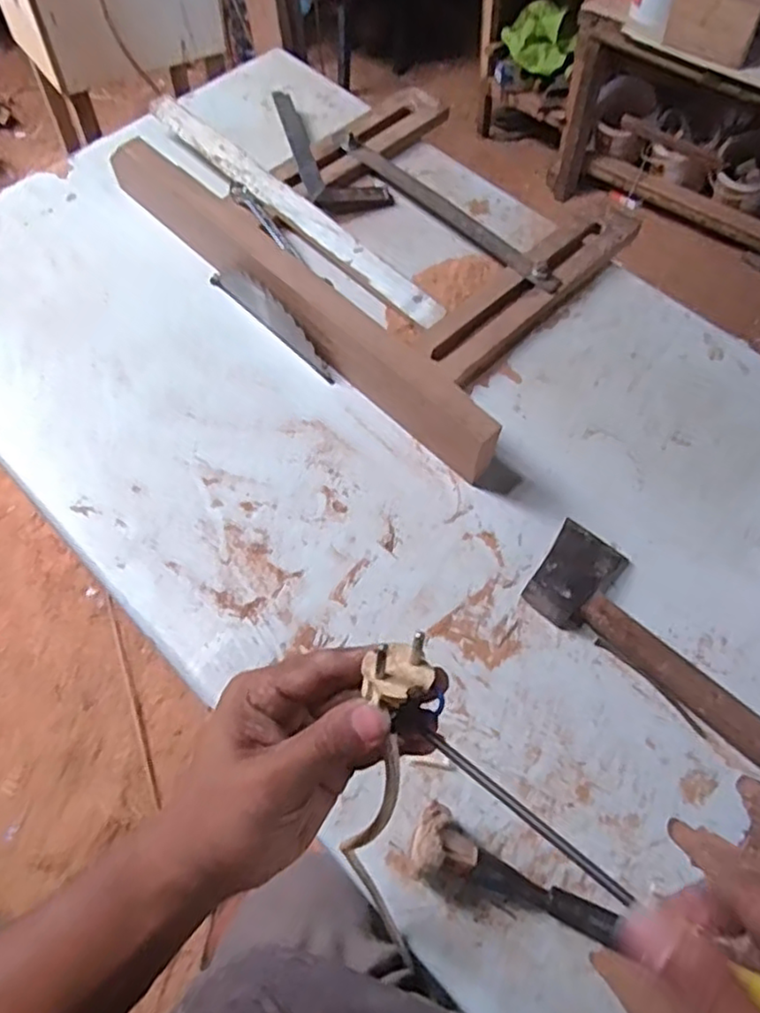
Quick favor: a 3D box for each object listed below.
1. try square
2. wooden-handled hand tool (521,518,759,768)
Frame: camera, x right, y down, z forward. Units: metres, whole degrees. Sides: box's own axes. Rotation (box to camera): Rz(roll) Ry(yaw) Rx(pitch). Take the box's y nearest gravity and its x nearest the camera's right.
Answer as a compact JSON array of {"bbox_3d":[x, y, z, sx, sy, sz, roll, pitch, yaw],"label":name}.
[{"bbox_3d":[-0.070,-0.511,0.949,0.111,0.030,0.246,-16,66,-7],"label":"try square"},{"bbox_3d":[0.279,0.125,0.648,0.270,0.027,0.107,35,70,15],"label":"wooden-handled hand tool"}]

